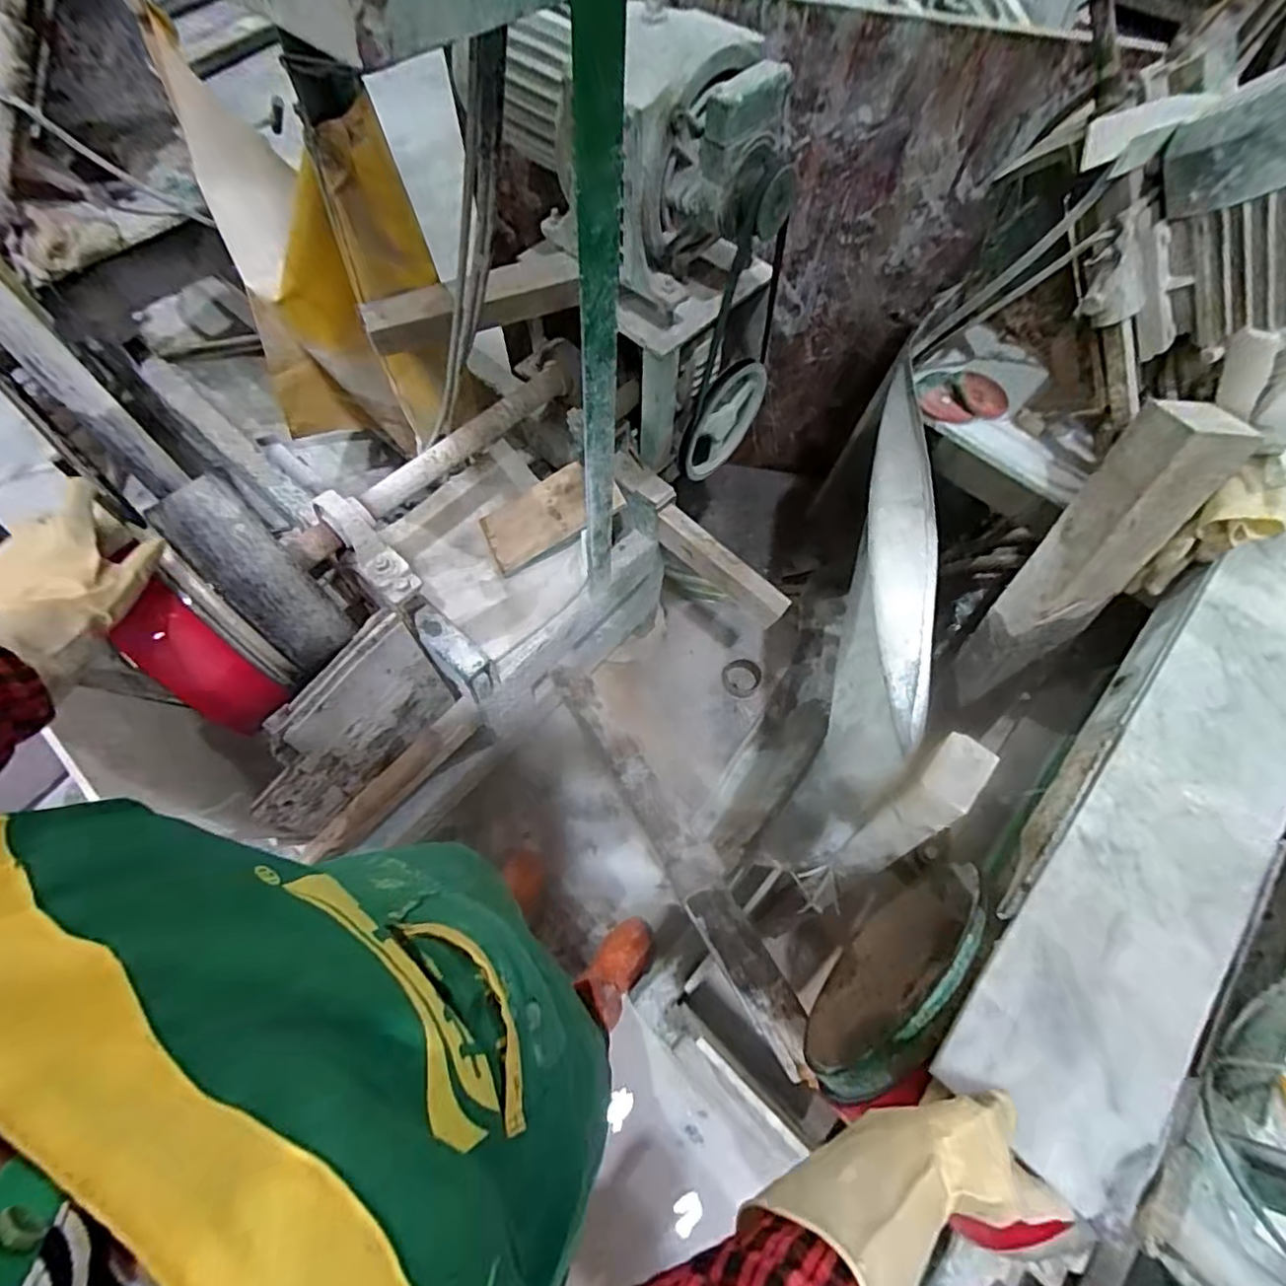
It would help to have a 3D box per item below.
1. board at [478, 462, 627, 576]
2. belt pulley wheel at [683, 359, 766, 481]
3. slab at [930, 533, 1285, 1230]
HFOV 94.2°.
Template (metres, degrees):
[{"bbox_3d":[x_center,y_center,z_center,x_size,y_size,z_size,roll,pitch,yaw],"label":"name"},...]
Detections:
[{"bbox_3d":[-0.163,-0.231,1.045,0.245,0.019,0.126,-28,72,10],"label":"board"},{"bbox_3d":[0.132,-0.374,1.021,0.032,0.202,0.185,39,68,16],"label":"belt pulley wheel"},{"bbox_3d":[0.510,0.142,0.564,0.165,0.038,0.643,39,69,16],"label":"slab"}]

